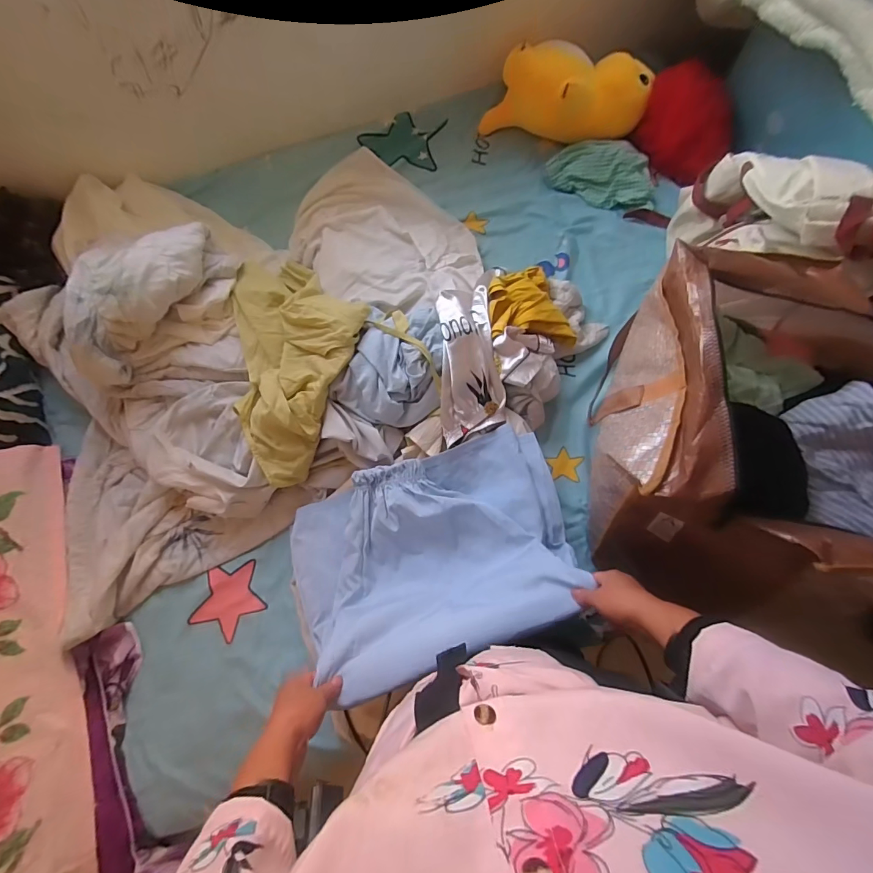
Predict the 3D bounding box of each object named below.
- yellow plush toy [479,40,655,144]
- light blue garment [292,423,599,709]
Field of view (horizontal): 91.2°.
[{"bbox_3d":[0.281,-0.721,0.921,0.332,0.190,0.114,3,74,0],"label":"yellow plush toy"},{"bbox_3d":[-0.007,0.163,0.654,0.436,0.192,0.284,-20,75,-7],"label":"light blue garment"}]

